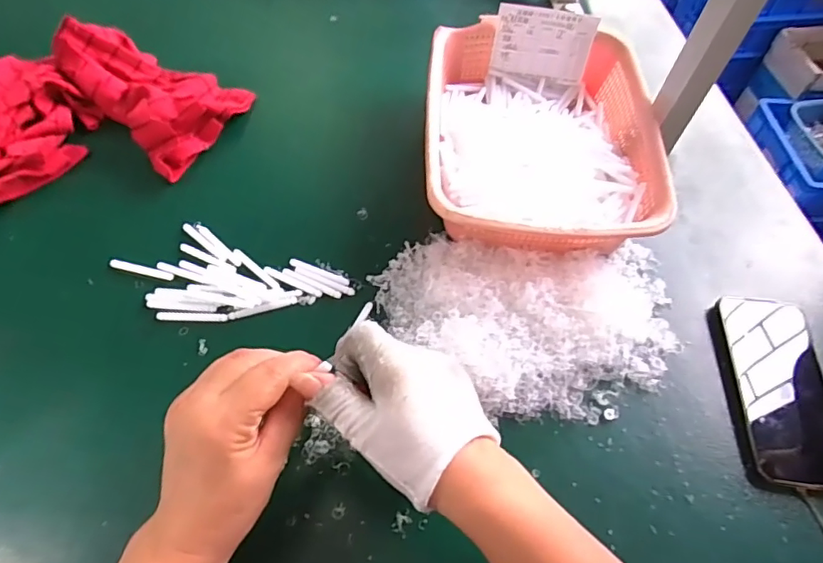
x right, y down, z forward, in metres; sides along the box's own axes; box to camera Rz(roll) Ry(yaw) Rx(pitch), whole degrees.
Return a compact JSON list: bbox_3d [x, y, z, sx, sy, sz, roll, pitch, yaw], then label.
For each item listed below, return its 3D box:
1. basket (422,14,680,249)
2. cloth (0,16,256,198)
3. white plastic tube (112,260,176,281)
[{"bbox_3d":[0.122,-0.143,0.540,0.212,0.077,0.282,3,58,-2],"label":"basket"},{"bbox_3d":[-0.330,-0.174,0.546,0.303,0.052,0.210,-32,65,-21],"label":"cloth"},{"bbox_3d":[-0.243,-0.011,0.477,0.059,0.004,0.009,13,58,4],"label":"white plastic tube"}]

